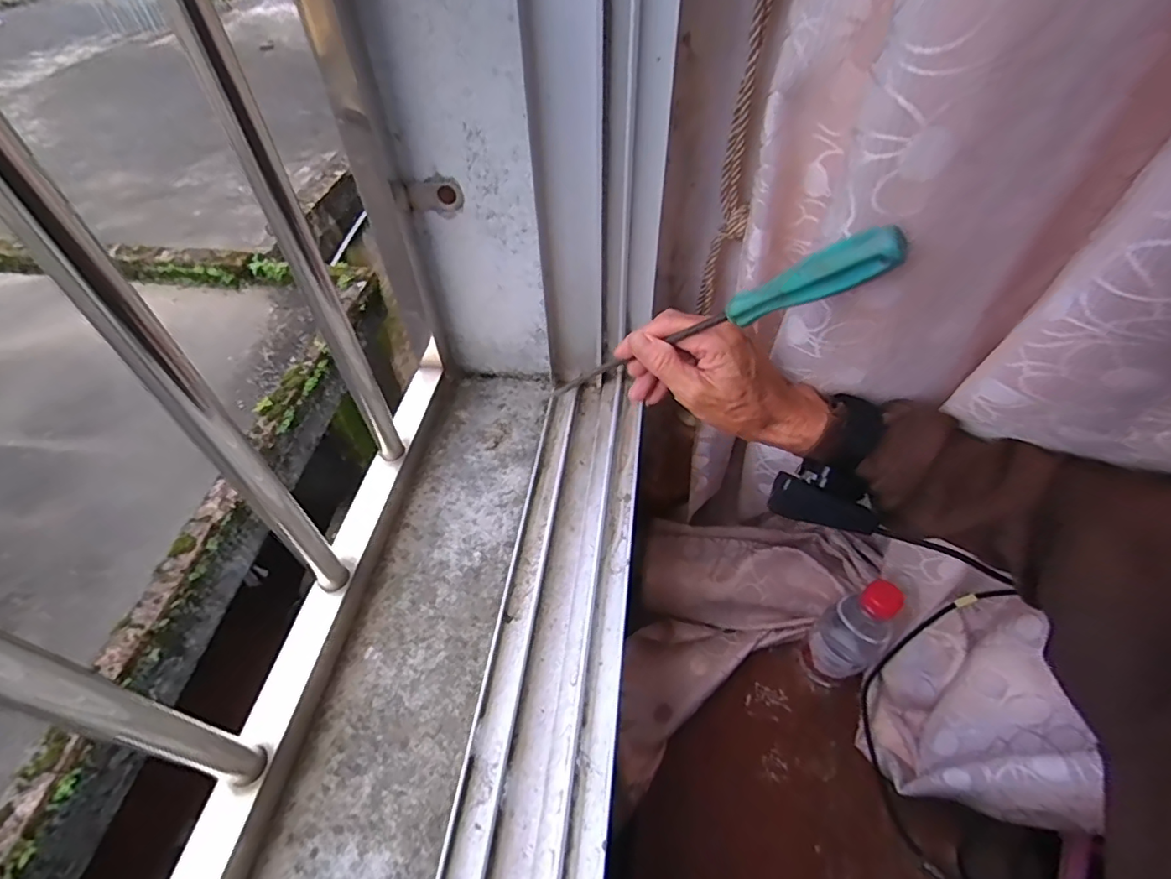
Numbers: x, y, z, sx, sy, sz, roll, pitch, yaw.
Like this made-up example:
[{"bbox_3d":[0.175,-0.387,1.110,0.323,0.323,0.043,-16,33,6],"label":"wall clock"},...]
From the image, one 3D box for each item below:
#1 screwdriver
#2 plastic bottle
[{"bbox_3d":[0.063,-0.067,0.372,0.033,0.022,0.301,-40,14,-29],"label":"screwdriver"},{"bbox_3d":[0.282,0.200,0.564,0.068,0.182,0.060,-29,53,-22],"label":"plastic bottle"}]

